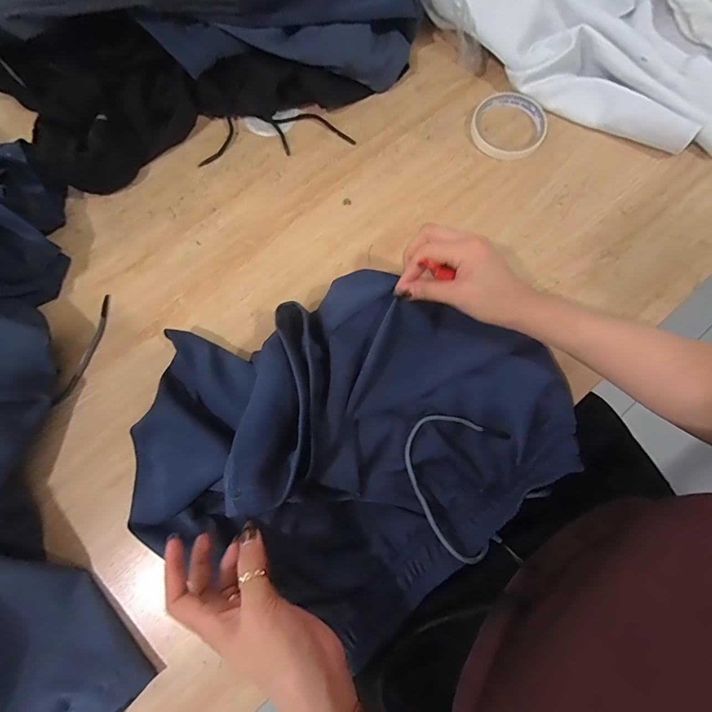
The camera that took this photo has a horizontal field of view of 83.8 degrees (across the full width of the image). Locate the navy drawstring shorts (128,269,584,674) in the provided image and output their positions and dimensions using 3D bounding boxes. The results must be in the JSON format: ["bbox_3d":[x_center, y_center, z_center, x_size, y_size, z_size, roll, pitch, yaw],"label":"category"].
[{"bbox_3d":[-0.008,0.070,0.358,0.374,0.078,0.342,24,78,6],"label":"navy drawstring shorts"}]

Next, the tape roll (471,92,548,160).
[{"bbox_3d":[0.186,-0.279,0.482,0.085,0.017,0.087,0,77,0],"label":"tape roll"}]

